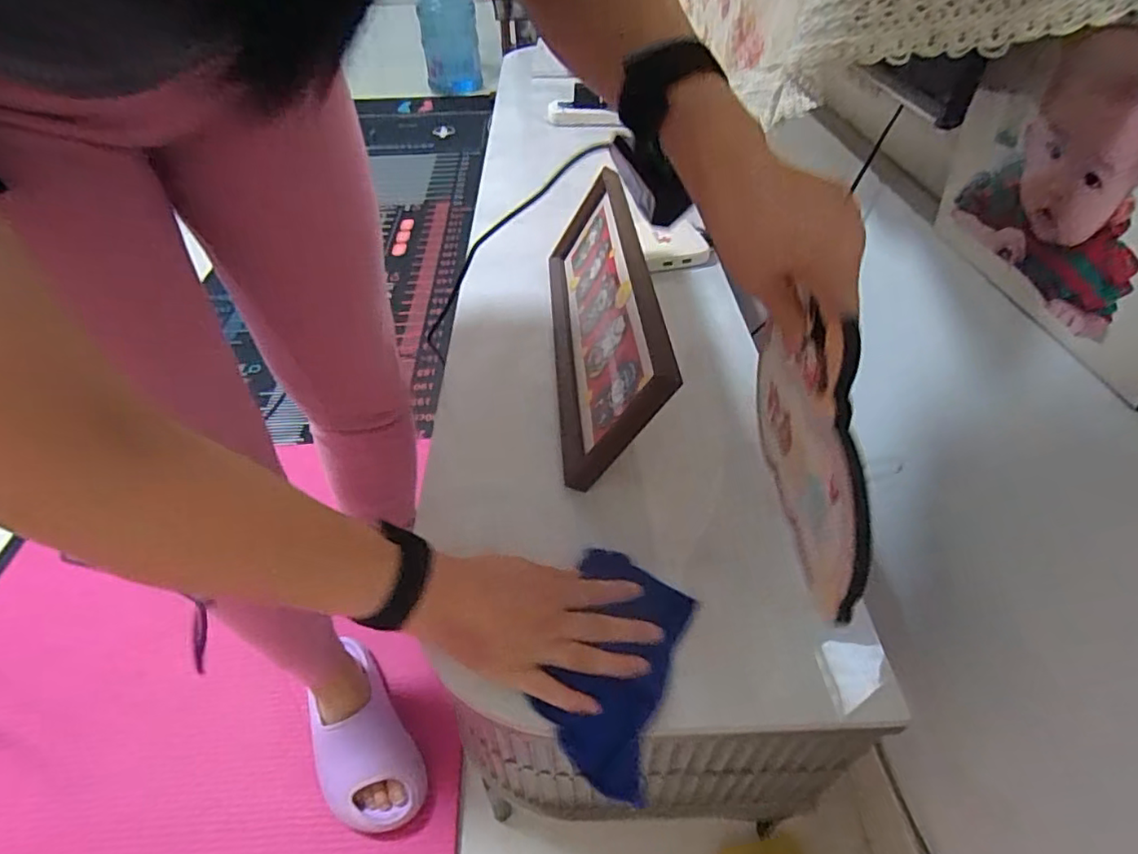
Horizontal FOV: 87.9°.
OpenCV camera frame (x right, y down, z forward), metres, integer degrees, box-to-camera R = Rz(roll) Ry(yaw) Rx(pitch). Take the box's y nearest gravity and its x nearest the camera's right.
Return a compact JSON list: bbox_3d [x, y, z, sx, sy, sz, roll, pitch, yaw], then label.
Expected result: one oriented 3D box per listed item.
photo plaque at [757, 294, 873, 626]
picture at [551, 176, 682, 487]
[{"bbox_3d":[0.147,0.001,0.368,0.013,0.156,0.218,0,44,2],"label":"photo plaque"},{"bbox_3d":[0.029,-0.134,0.645,0.021,0.152,0.419,19,41,-23],"label":"picture"}]

